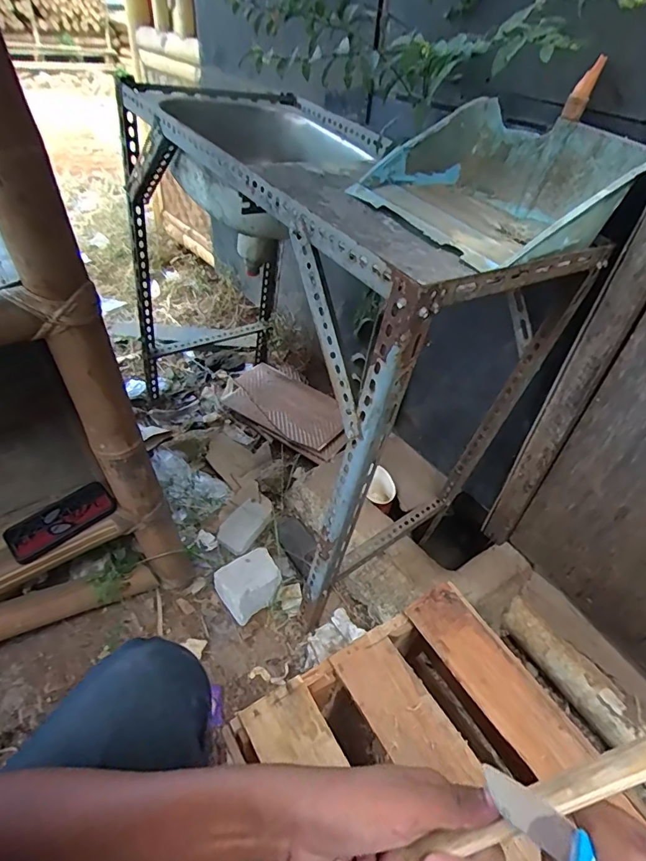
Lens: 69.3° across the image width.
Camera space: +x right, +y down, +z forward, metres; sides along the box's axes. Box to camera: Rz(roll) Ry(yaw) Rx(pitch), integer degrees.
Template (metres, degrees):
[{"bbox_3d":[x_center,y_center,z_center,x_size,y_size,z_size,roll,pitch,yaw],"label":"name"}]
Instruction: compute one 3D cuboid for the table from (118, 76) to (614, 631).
[{"bbox_3d":[-0.079,-0.238,1.048,0.445,0.747,1.006,-24,50,-28],"label":"table"}]

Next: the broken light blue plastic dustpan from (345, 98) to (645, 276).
[{"bbox_3d":[0.234,-0.345,0.652,0.260,0.125,0.292,-24,50,-29],"label":"broken light blue plastic dustpan"}]

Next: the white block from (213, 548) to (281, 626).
[{"bbox_3d":[-0.158,0.329,0.999,0.124,0.076,0.102,-29,53,-32],"label":"white block"}]

